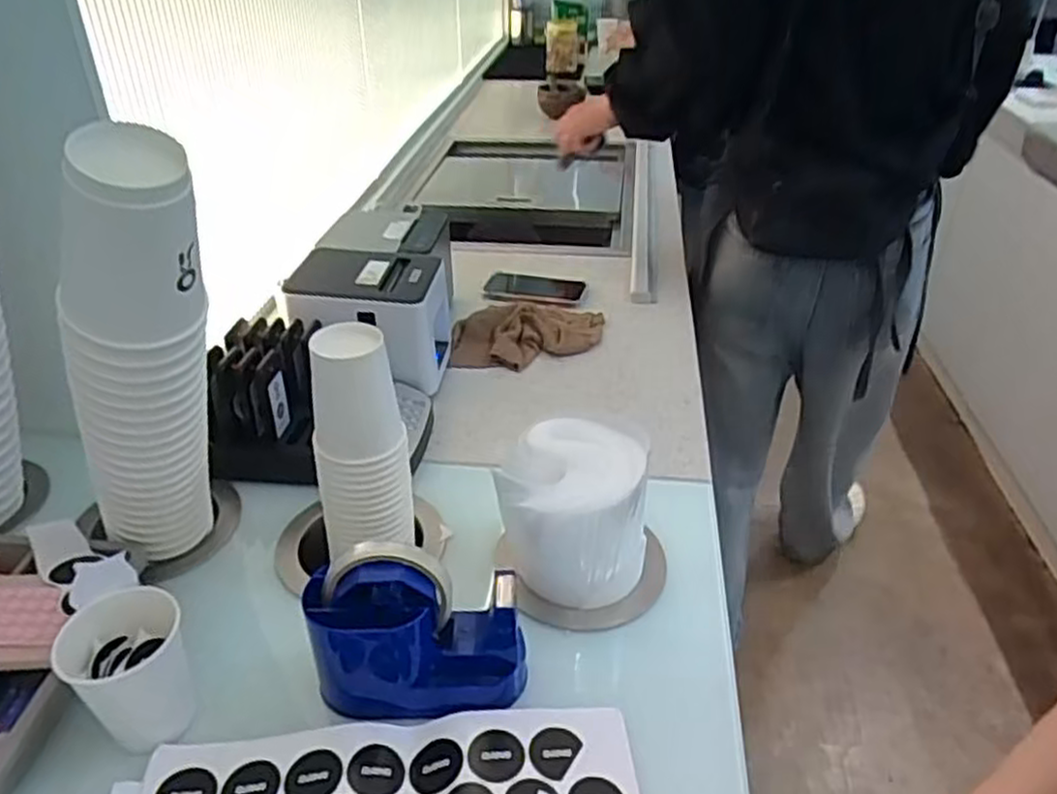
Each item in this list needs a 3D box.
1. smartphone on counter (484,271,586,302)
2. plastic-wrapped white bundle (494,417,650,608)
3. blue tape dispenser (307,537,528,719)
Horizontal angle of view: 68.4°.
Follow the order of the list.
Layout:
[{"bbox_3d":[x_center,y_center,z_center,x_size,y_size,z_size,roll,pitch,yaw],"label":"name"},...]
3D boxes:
[{"bbox_3d":[0.008,-0.152,1.066,0.133,0.008,0.074,8,35,12],"label":"smartphone on counter"},{"bbox_3d":[0.040,0.095,0.661,0.120,0.122,0.106,4,34,7],"label":"plastic-wrapped white bundle"},{"bbox_3d":[-0.079,0.163,0.560,0.150,0.114,0.075,-7,35,-10],"label":"blue tape dispenser"}]

